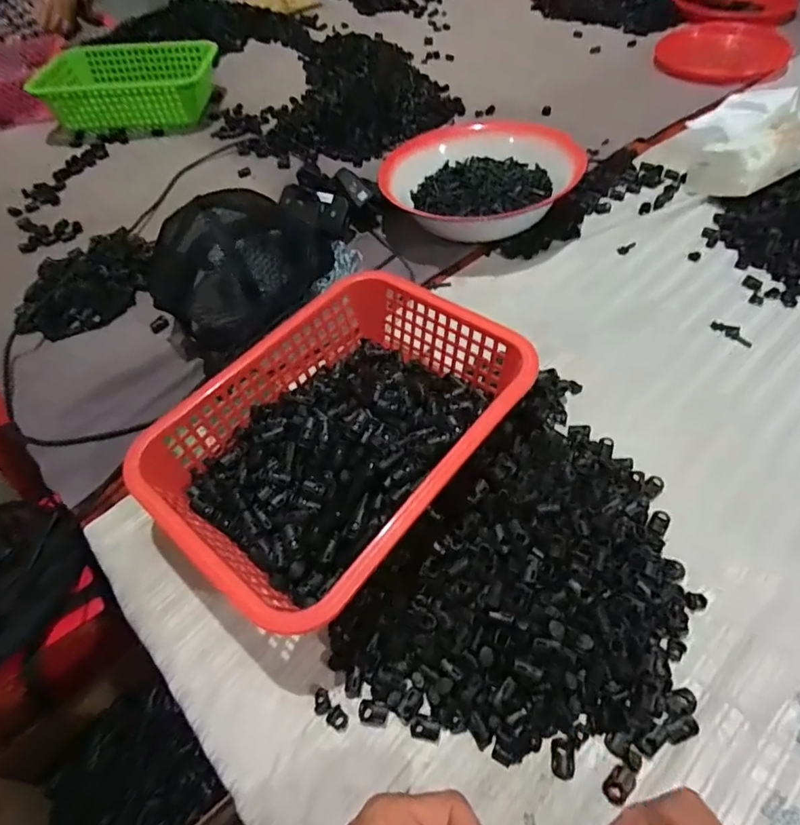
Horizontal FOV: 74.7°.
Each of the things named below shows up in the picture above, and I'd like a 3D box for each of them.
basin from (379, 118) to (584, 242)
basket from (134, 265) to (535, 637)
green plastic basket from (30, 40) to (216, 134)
[{"bbox_3d":[0.116,-0.317,0.697,0.233,0.093,0.191,16,56,16],"label":"basin"},{"bbox_3d":[-0.045,0.020,0.452,0.214,0.085,0.294,32,62,25],"label":"basket"},{"bbox_3d":[-0.507,-0.614,0.988,0.325,0.092,0.183,-7,53,0],"label":"green plastic basket"}]

